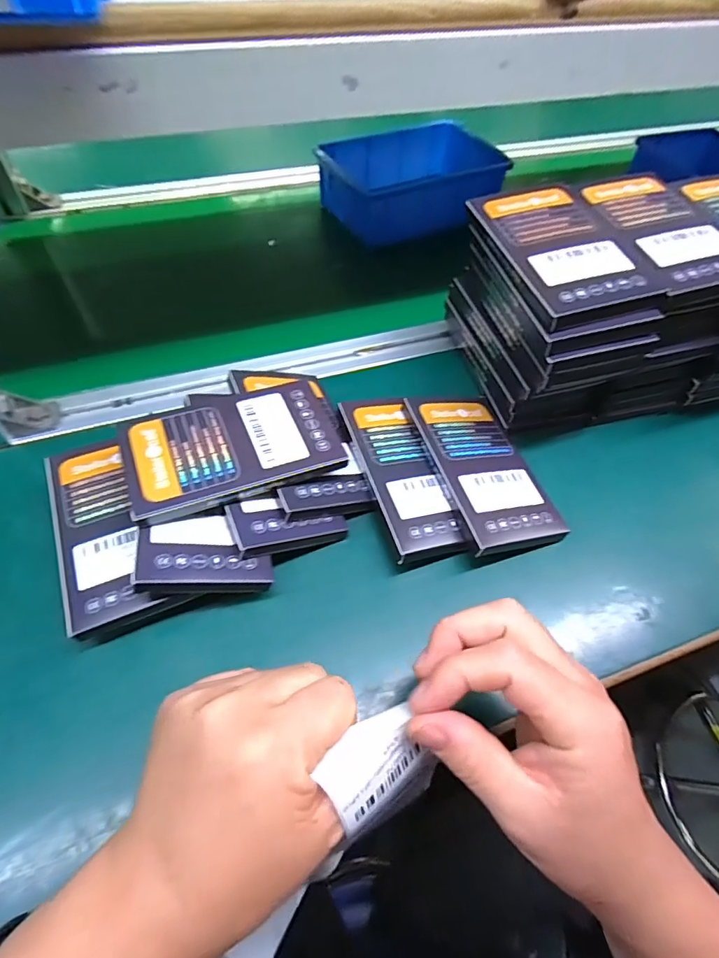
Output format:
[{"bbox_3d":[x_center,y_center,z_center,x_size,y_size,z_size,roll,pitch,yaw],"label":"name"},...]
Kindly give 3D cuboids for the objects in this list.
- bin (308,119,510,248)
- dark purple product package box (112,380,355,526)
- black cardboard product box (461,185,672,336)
[{"bbox_3d":[0.060,-0.350,0.558,0.187,0.054,0.132,-25,60,-19],"label":"bin"},{"bbox_3d":[-0.081,-0.024,0.312,0.132,0.012,0.076,-16,61,-18],"label":"dark purple product package box"},{"bbox_3d":[0.135,-0.154,0.320,0.078,0.020,0.126,-13,57,-12],"label":"black cardboard product box"}]

